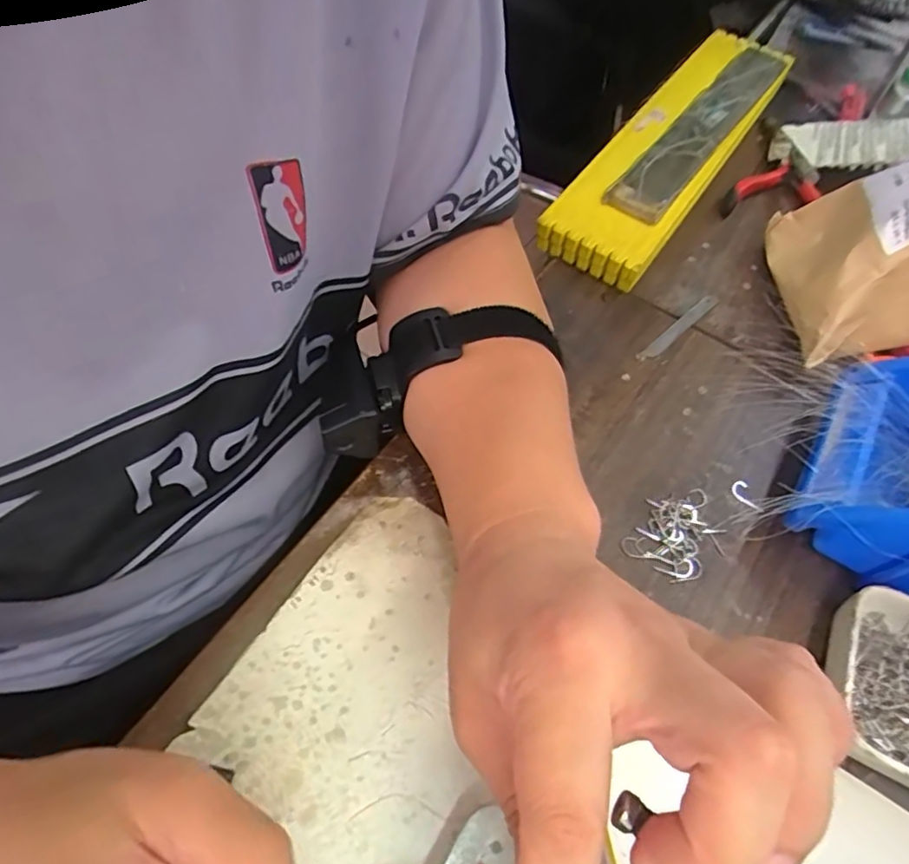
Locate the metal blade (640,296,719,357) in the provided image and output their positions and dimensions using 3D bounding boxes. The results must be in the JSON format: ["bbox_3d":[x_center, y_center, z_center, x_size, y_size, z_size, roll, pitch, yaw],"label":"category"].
[{"bbox_3d":[0.158,-0.074,0.413,0.085,0.004,0.010,-39,62,-23],"label":"metal blade"}]

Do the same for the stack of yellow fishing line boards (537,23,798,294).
[{"bbox_3d":[0.187,-0.246,0.502,0.082,0.046,0.341,31,61,15],"label":"stack of yellow fishing line boards"}]

